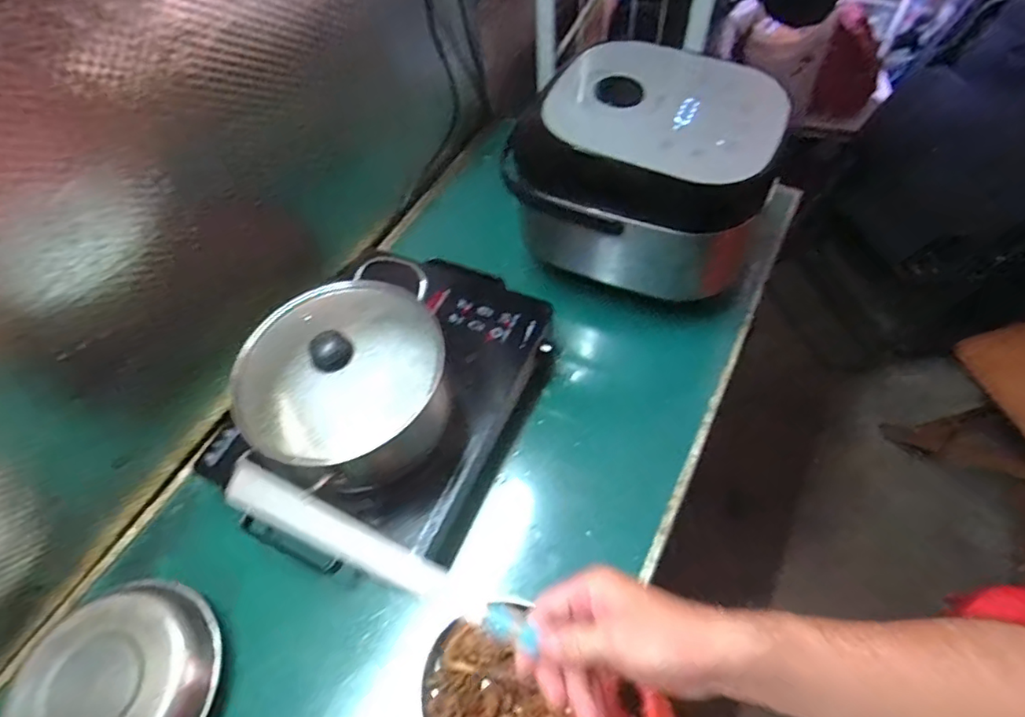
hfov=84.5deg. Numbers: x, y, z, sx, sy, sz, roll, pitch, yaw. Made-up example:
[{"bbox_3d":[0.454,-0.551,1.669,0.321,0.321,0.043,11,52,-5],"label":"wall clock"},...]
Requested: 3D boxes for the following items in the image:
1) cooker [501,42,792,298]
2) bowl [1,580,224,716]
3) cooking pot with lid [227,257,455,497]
[{"bbox_3d":[0.182,-0.260,0.769,0.321,0.194,0.282,25,62,19],"label":"cooker"},{"bbox_3d":[-0.395,0.331,0.573,0.169,0.078,0.185,-2,57,3],"label":"bowl"},{"bbox_3d":[-0.174,0.031,0.627,0.205,0.153,0.196,-2,57,3],"label":"cooking pot with lid"}]

